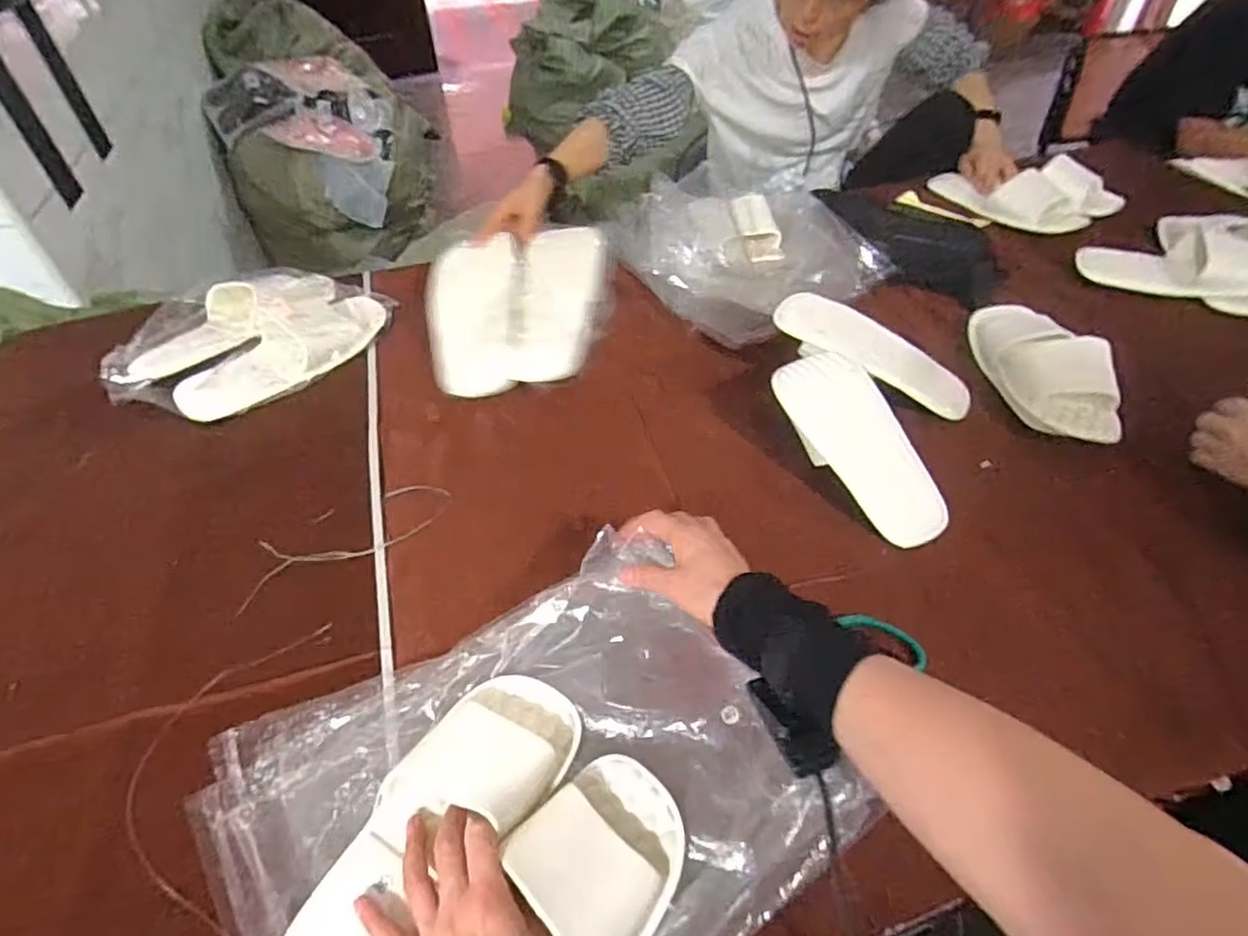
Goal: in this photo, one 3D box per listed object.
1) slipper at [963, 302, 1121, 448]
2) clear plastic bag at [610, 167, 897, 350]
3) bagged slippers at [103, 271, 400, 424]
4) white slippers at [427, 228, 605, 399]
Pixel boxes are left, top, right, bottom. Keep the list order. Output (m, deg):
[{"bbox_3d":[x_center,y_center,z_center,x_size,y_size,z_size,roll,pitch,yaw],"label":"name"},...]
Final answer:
[{"bbox_3d":[0.484,-0.123,0.757,0.095,0.076,0.243,-3,47,0],"label":"slipper"},{"bbox_3d":[0.167,-0.338,0.963,0.347,0.056,0.426,-11,47,-8],"label":"clear plastic bag"},{"bbox_3d":[-0.481,-0.173,0.836,0.334,0.062,0.214,-32,54,-25],"label":"bagged slippers"},{"bbox_3d":[-0.135,-0.205,0.852,0.229,0.046,0.251,-8,62,-1],"label":"white slippers"}]

